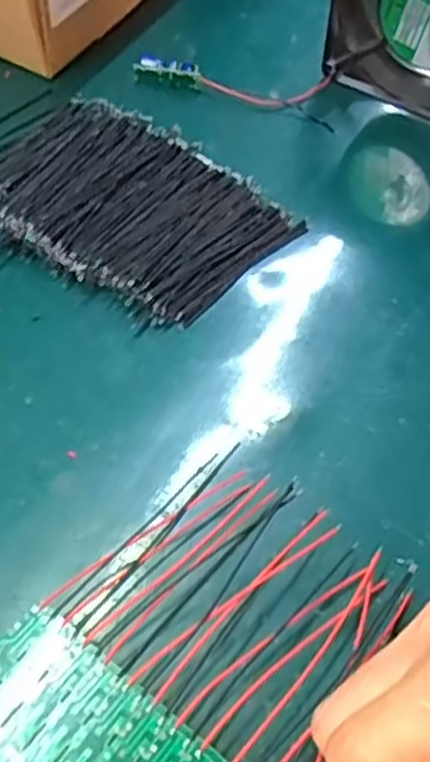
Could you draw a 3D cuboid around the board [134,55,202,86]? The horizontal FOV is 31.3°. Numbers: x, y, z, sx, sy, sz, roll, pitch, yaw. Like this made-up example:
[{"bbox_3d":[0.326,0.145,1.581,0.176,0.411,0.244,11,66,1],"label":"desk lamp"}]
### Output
[{"bbox_3d":[-0.029,-0.194,0.481,0.043,0.015,0.011,16,56,10],"label":"board"}]

